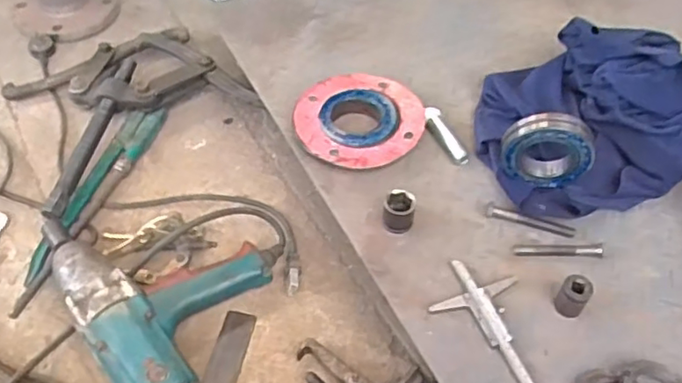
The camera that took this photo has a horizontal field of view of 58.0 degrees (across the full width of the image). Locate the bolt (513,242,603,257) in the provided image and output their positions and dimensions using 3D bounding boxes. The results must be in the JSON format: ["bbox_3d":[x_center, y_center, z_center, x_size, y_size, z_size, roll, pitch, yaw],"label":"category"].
[{"bbox_3d":[0.230,0.061,0.649,0.089,0.015,0.014,5,50,3],"label":"bolt"}]

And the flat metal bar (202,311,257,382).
[{"bbox_3d":[-0.131,0.202,0.680,0.037,0.004,0.150,10,52,6],"label":"flat metal bar"}]

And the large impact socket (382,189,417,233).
[{"bbox_3d":[0.063,0.021,0.669,0.033,0.036,0.028,9,51,7],"label":"large impact socket"}]

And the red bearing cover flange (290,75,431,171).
[{"bbox_3d":[0.020,-0.083,0.756,0.150,0.035,0.154,0,50,0],"label":"red bearing cover flange"}]

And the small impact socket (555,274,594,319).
[{"bbox_3d":[0.227,0.104,0.604,0.026,0.037,0.031,35,58,25],"label":"small impact socket"}]

